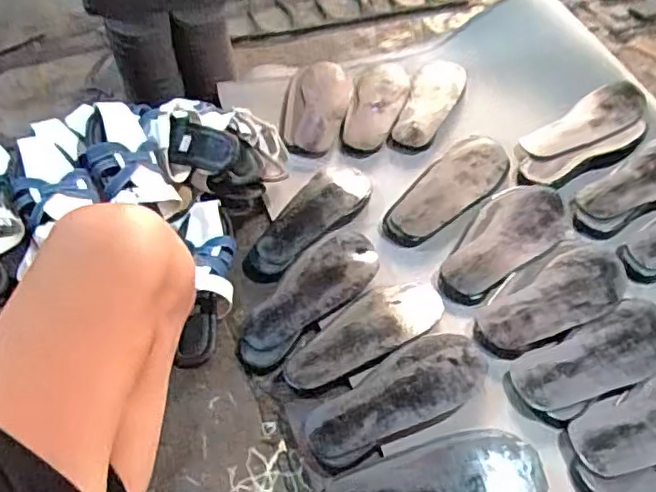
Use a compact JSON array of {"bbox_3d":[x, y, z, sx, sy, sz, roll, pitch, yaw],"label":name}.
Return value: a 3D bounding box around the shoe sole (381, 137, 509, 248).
[{"bbox_3d":[0.192,-0.090,0.979,0.267,0.017,0.100,-37,61,-26],"label":"shoe sole"}]

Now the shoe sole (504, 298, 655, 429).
[{"bbox_3d":[0.350,0.146,0.780,0.274,0.038,0.096,-24,56,-18],"label":"shoe sole"}]

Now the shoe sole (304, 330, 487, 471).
[{"bbox_3d":[0.087,0.177,0.721,0.236,0.022,0.086,-27,57,-20],"label":"shoe sole"}]

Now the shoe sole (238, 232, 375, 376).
[{"bbox_3d":[-0.026,0.069,0.849,0.095,0.016,0.254,34,59,23],"label":"shoe sole"}]

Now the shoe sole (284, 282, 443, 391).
[{"bbox_3d":[0.049,0.113,0.791,0.237,0.028,0.093,-28,57,-21],"label":"shoe sole"}]

